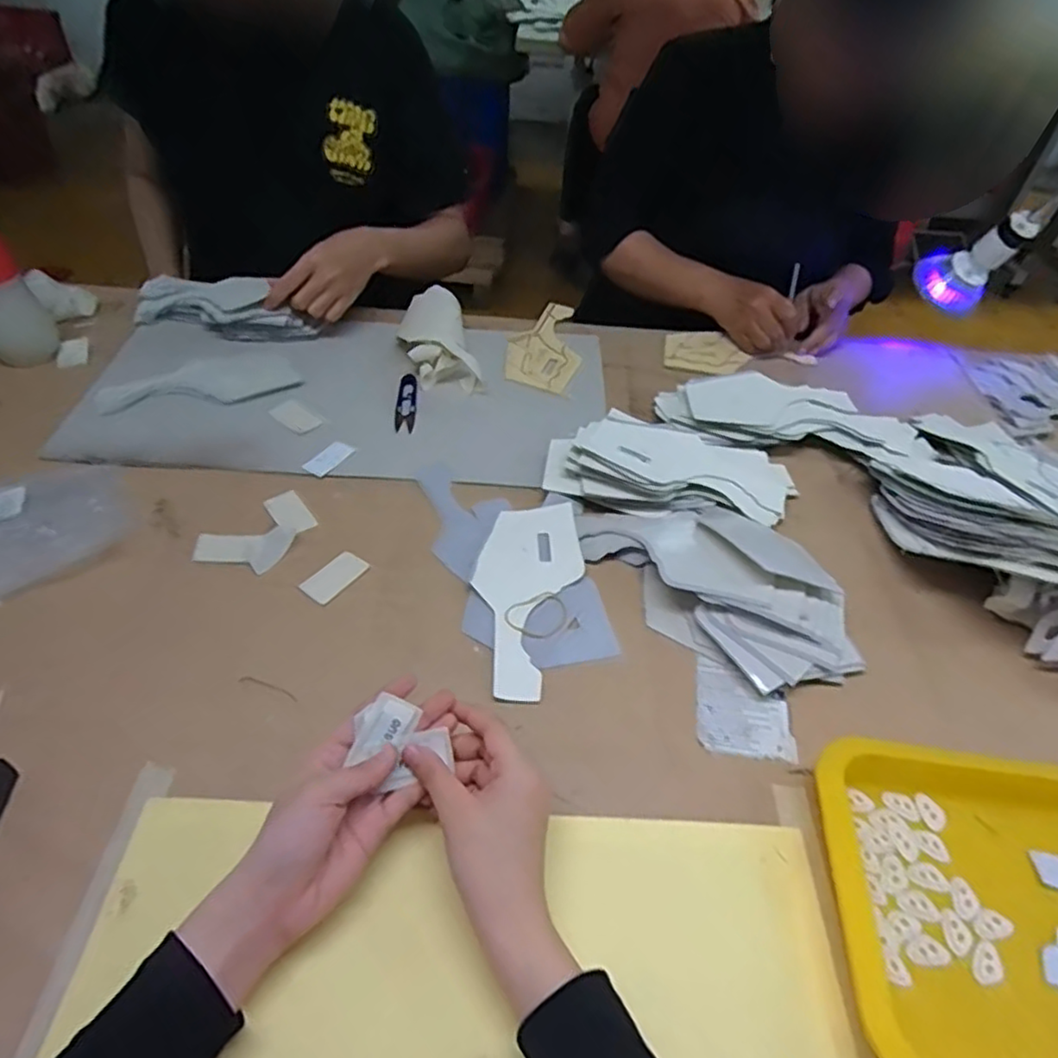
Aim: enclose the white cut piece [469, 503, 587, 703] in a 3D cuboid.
[{"bbox_3d":[-0.007,0.051,0.595,0.089,0.010,0.206,20,49,4],"label":"white cut piece"}]

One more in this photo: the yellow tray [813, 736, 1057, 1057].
[{"bbox_3d":[0.314,0.241,0.417,0.256,0.043,0.202,7,46,2],"label":"yellow tray"}]

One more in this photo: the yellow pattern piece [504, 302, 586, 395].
[{"bbox_3d":[0.021,-0.245,0.877,0.089,0.007,0.185,5,46,-1],"label":"yellow pattern piece"}]

